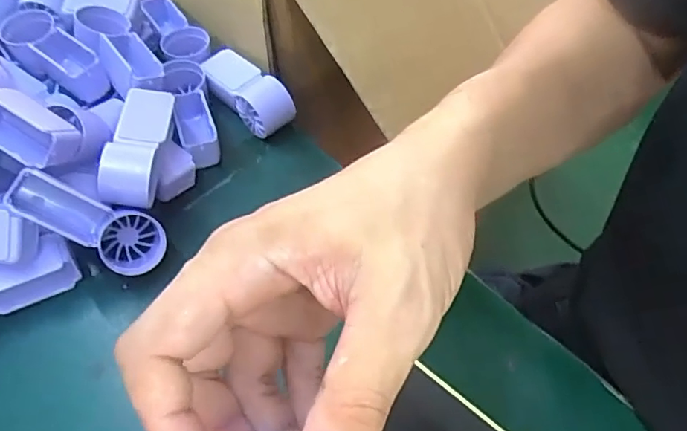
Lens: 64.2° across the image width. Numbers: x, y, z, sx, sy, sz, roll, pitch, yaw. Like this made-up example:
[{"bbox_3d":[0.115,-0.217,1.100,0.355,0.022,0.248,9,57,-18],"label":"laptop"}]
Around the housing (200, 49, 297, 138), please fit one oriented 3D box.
[{"bbox_3d":[-0.077,-0.099,0.437,0.035,0.037,0.090,-33,63,-19],"label":"housing"}]

